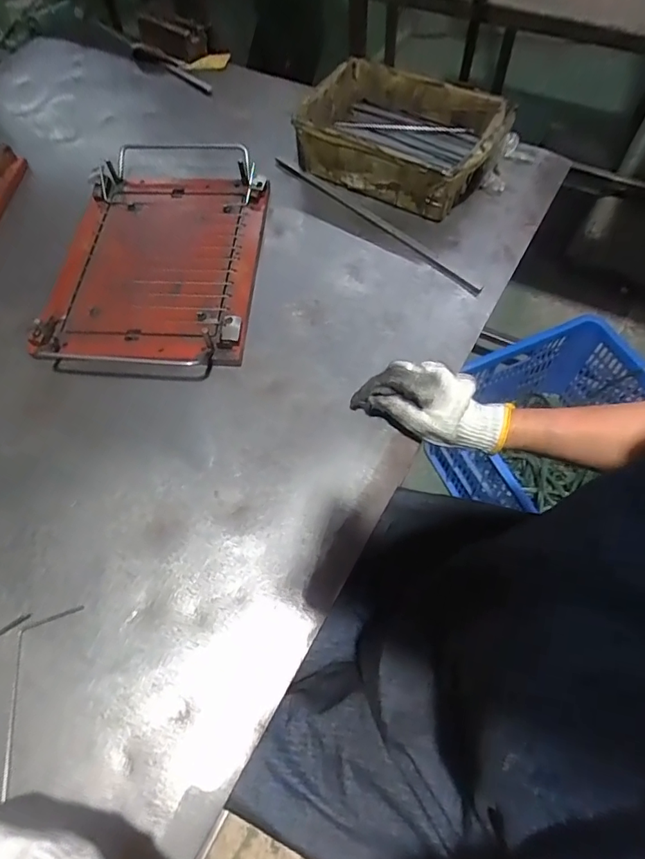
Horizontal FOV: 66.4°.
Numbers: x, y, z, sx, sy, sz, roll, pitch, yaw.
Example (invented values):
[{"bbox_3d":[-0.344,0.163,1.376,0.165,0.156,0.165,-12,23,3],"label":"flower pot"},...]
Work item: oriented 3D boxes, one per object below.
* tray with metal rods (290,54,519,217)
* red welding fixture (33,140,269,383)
[{"bbox_3d":[0.100,-0.403,0.673,0.261,0.102,0.182,33,69,18],"label":"tray with metal rods"},{"bbox_3d":[-0.198,-0.230,0.621,0.235,0.029,0.372,3,64,3],"label":"red welding fixture"}]

